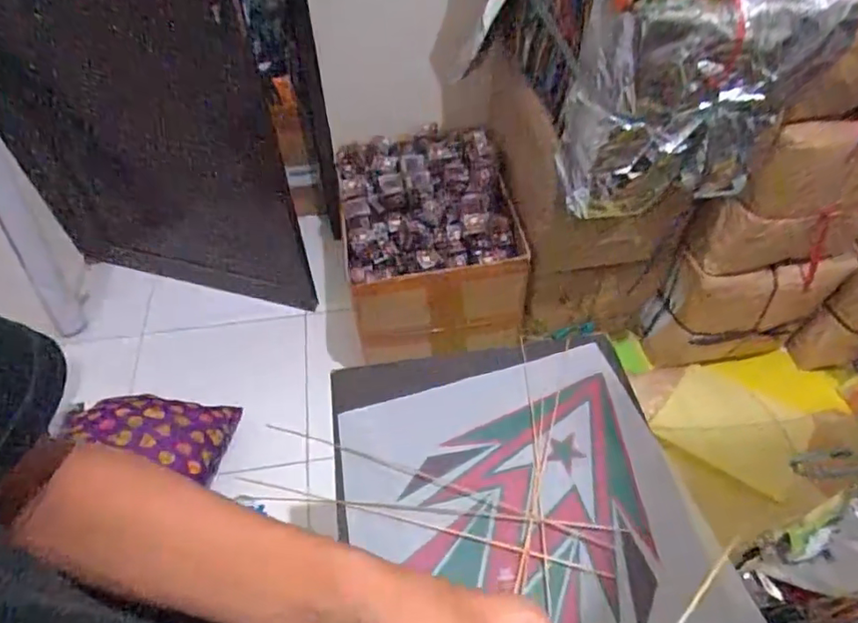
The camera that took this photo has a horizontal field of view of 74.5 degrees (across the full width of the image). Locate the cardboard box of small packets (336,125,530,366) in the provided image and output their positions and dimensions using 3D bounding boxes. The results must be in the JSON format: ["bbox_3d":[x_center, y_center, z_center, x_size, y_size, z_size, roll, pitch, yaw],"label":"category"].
[{"bbox_3d":[-0.009,-0.192,1.525,0.416,0.335,0.547,-7,50,-5],"label":"cardboard box of small packets"}]

